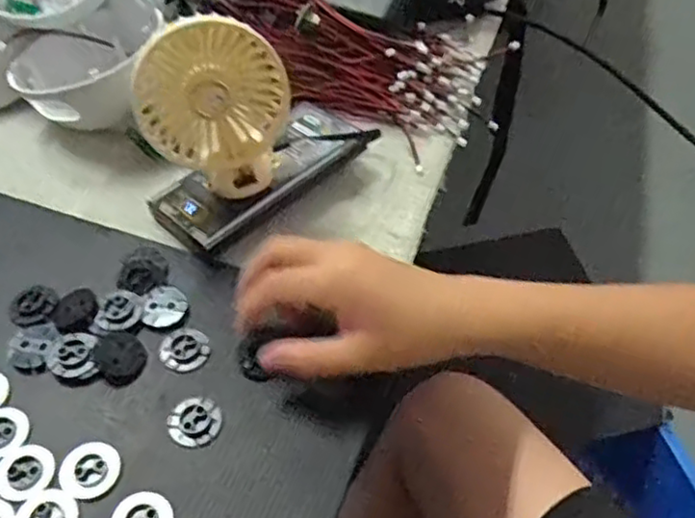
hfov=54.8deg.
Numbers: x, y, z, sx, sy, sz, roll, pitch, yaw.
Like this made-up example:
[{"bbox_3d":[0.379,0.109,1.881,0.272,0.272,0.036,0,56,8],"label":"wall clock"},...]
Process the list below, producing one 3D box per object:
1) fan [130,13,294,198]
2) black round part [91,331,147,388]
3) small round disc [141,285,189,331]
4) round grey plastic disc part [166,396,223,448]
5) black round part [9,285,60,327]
[{"bbox_3d":[-0.079,-0.089,0.402,0.087,0.103,0.034,-5,51,-4],"label":"fan"},{"bbox_3d":[-0.131,0.056,0.384,0.032,0.006,0.028,36,58,27],"label":"black round part"},{"bbox_3d":[-0.111,0.029,0.408,0.026,0.004,0.031,4,49,2],"label":"small round disc"},{"bbox_3d":[-0.082,0.087,0.361,0.028,0.004,0.027,0,49,0],"label":"round grey plastic disc part"},{"bbox_3d":[-0.191,0.028,0.407,0.027,0.004,0.029,0,49,0],"label":"black round part"}]

